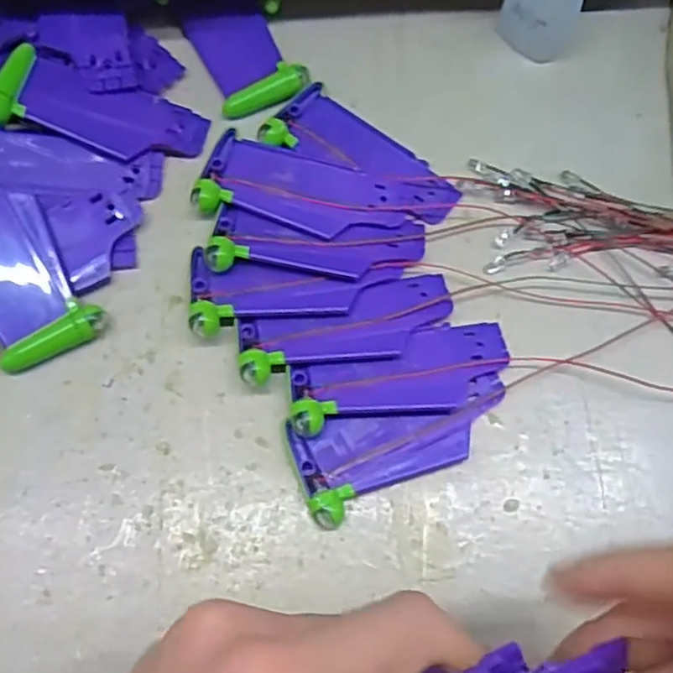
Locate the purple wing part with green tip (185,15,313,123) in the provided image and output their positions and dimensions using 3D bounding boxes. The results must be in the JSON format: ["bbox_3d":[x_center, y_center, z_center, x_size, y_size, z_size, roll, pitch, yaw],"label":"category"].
[{"bbox_3d":[-0.043,-0.135,0.323,0.041,0.008,0.061,-22,73,-9],"label":"purple wing part with green tip"}]

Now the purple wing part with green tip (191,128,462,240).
[{"bbox_3d":[-0.004,-0.062,0.297,0.109,0.009,0.041,14,71,3],"label":"purple wing part with green tip"}]

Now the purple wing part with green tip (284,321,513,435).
[{"bbox_3d":[0.026,0.015,0.269,0.091,0.011,0.032,-14,72,-6],"label":"purple wing part with green tip"}]

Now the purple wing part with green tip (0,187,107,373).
[{"bbox_3d":[-0.134,-0.032,0.272,0.039,0.007,0.088,-32,89,-12],"label":"purple wing part with green tip"}]

